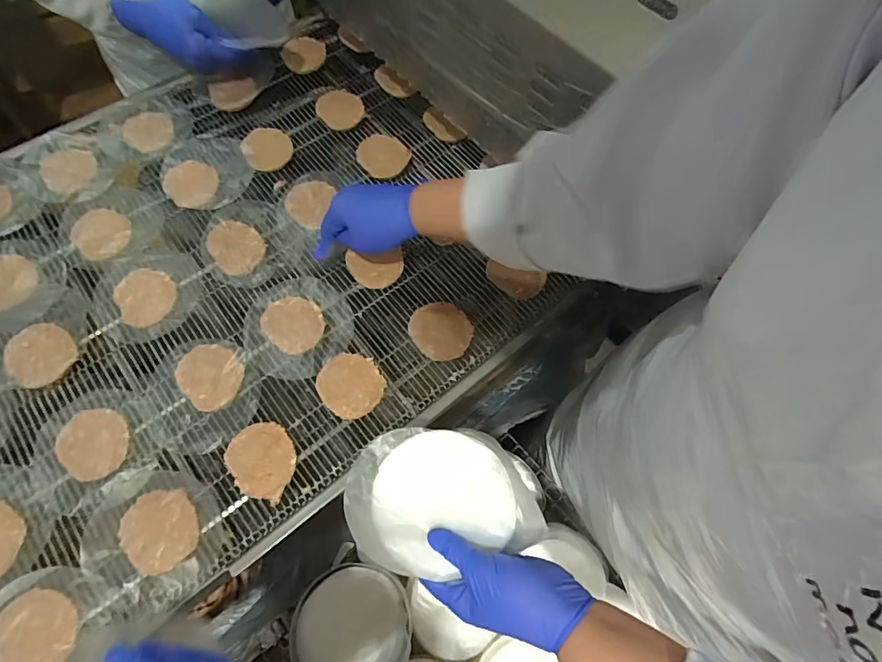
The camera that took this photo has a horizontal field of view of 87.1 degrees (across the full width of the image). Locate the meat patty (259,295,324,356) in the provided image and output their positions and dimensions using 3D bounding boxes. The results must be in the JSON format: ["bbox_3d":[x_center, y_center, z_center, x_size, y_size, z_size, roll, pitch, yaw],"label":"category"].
[{"bbox_3d":[-0.167,-0.009,0.528,0.070,0.005,0.062,35,68,12],"label":"meat patty"}]

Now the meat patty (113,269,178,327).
[{"bbox_3d":[-0.341,-0.041,0.536,0.063,0.006,0.069,-29,71,-15],"label":"meat patty"}]

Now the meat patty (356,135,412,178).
[{"bbox_3d":[-0.078,-0.241,0.631,0.064,0.011,0.070,1,66,-3],"label":"meat patty"}]

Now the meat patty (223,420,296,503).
[{"bbox_3d":[-0.178,0.132,0.468,0.063,0.007,0.077,-30,71,-15],"label":"meat patty"}]

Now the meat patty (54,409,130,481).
[{"bbox_3d":[-0.350,0.112,0.468,0.071,0.004,0.063,32,68,11],"label":"meat patty"}]

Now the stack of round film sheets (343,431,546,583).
[{"bbox_3d":[0.001,0.146,0.404,0.162,0.032,0.117,2,66,-3],"label":"stack of round film sheets"}]

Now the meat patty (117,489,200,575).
[{"bbox_3d":[-0.265,0.187,0.437,0.065,0.007,0.069,1,66,-3],"label":"meat patty"}]

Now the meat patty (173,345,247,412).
[{"bbox_3d":[-0.248,0.047,0.500,0.070,0.010,0.063,41,70,14],"label":"meat patty"}]

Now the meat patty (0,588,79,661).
[{"bbox_3d":[-0.350,0.263,0.398,0.060,0.004,0.072,-35,72,-17],"label":"meat patty"}]

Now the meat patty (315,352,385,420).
[{"bbox_3d":[-0.098,0.058,0.503,0.067,0.008,0.070,1,66,-3],"label":"meat patty"}]

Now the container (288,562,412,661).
[{"bbox_3d":[-0.113,0.369,0.577,0.143,0.035,0.138,-26,74,-8],"label":"container"}]

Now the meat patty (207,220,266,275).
[{"bbox_3d":[-0.248,-0.103,0.564,0.071,0.011,0.060,42,70,14],"label":"meat patty"}]

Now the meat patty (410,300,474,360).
[{"bbox_3d":[0.001,-0.001,0.532,0.069,0.011,0.068,1,66,-3],"label":"meat patty"}]

